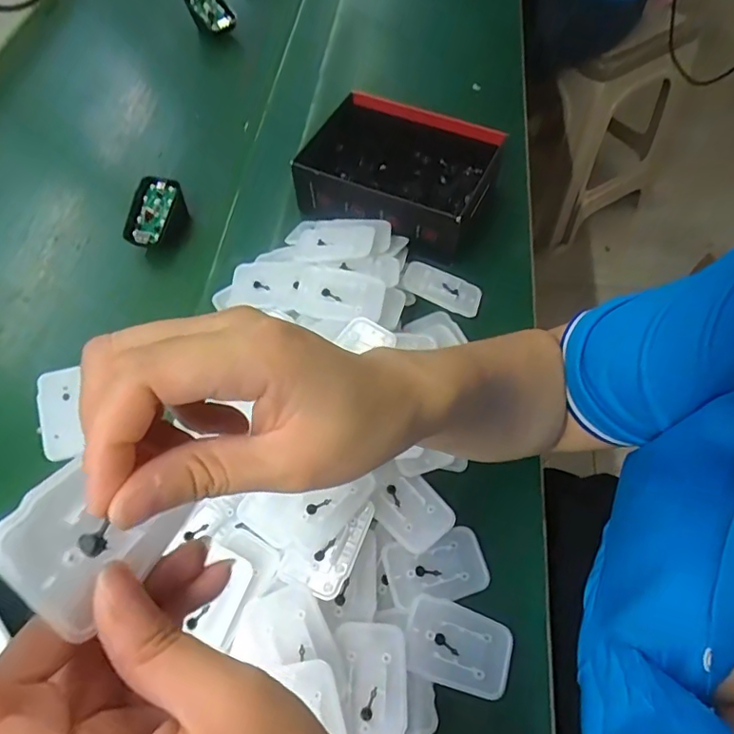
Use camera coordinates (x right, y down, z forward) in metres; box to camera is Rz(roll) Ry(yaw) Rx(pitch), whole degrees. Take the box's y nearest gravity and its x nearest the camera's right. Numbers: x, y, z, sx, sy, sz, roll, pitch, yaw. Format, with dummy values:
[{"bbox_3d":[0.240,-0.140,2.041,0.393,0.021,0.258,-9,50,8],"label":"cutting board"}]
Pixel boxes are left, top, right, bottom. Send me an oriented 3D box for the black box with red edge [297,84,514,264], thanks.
[{"bbox_3d":[0.025,-0.188,0.513,0.180,0.057,0.122,22,64,16],"label":"black box with red edge"}]

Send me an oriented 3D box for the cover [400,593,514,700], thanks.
[{"bbox_3d":[0.057,0.173,0.329,0.069,0.004,0.045,24,61,-2],"label":"cover"}]

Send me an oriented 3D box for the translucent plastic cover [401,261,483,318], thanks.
[{"bbox_3d":[0.067,-0.069,0.466,0.070,0.007,0.038,20,59,-2],"label":"translucent plastic cover"}]

